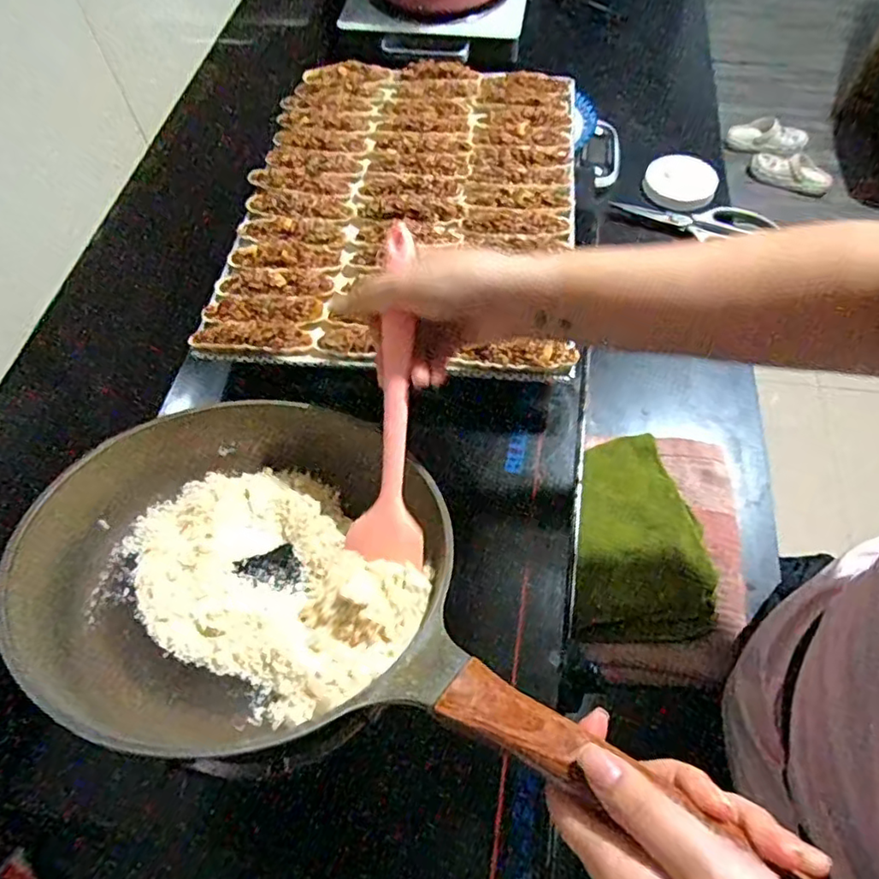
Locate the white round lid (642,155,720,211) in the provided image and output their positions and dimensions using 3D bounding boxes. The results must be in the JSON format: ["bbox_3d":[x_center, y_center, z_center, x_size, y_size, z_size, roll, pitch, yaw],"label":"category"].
[{"bbox_3d":[0.309,-0.332,0.768,0.087,0.021,0.087,13,59,10],"label":"white round lid"}]

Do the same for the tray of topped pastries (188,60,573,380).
[{"bbox_3d":[-0.029,-0.250,0.601,0.319,0.020,0.440,5,58,5],"label":"tray of topped pastries"}]

